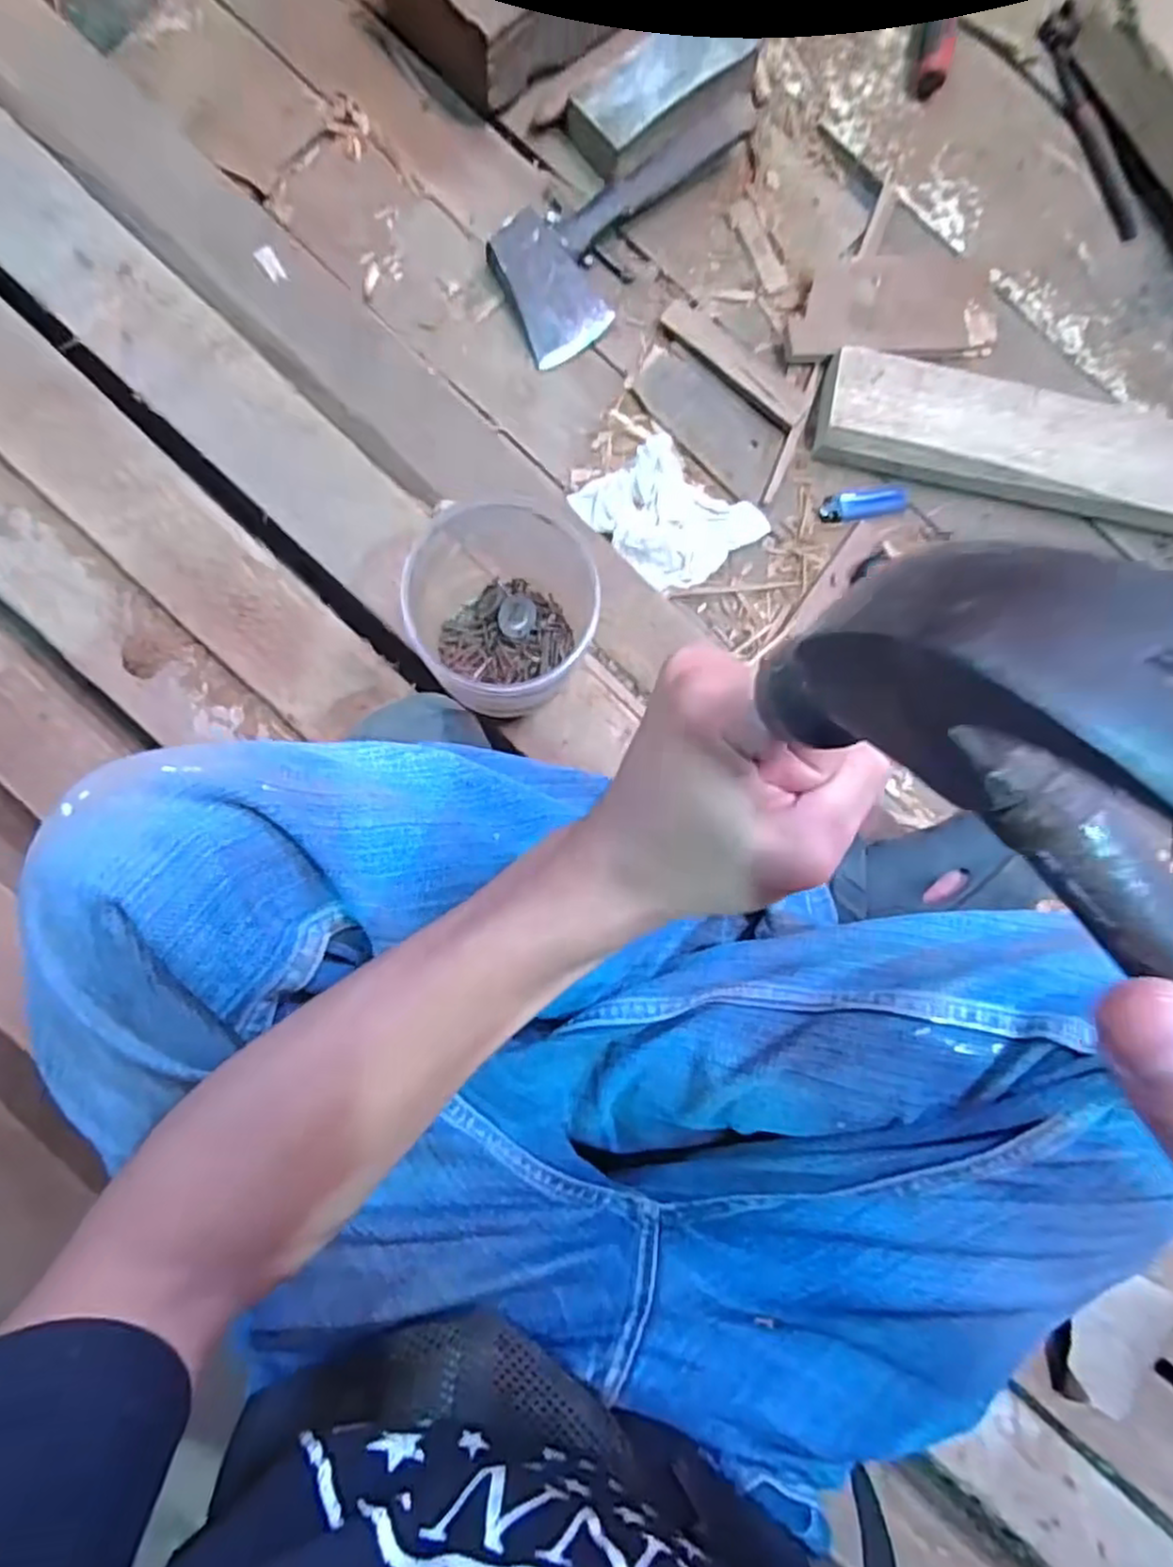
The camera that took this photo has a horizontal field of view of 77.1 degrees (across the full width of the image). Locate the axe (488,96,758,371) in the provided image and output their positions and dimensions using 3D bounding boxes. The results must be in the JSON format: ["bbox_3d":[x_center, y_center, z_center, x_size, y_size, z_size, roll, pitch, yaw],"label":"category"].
[{"bbox_3d":[0.048,-0.469,0.626,0.264,0.037,0.108,-32,91,-6],"label":"axe"}]

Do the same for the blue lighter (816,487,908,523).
[{"bbox_3d":[0.246,-0.246,0.649,0.080,0.009,0.024,-9,89,-6],"label":"blue lighter"}]

